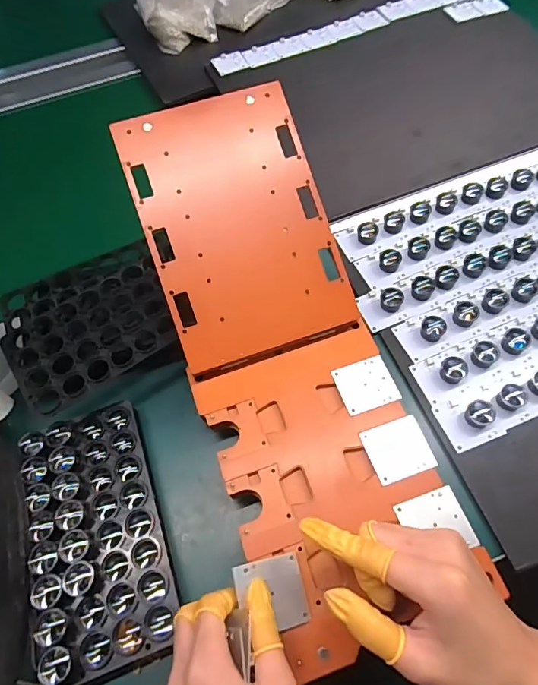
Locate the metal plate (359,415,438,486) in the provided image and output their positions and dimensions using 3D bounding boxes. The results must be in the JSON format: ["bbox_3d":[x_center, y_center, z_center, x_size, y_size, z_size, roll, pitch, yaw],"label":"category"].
[{"bbox_3d":[0.104,0.085,0.353,0.048,0.004,0.044,-18,63,-6],"label":"metal plate"}]

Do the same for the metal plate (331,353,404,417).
[{"bbox_3d":[0.084,0.036,0.382,0.047,0.004,0.044,-19,61,-4],"label":"metal plate"}]

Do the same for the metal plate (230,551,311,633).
[{"bbox_3d":[0.002,0.173,0.303,0.047,0.004,0.044,-5,61,-18],"label":"metal plate"}]

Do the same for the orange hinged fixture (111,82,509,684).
[{"bbox_3d":[0.009,-0.005,0.371,0.158,0.067,0.438,-19,79,-6],"label":"orange hinged fixture"}]

